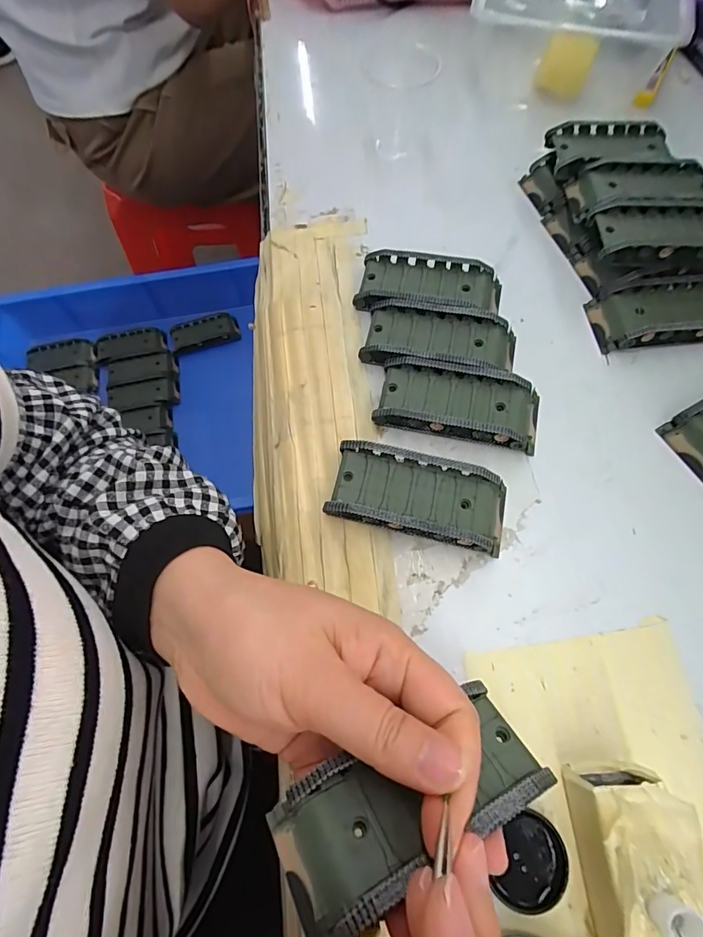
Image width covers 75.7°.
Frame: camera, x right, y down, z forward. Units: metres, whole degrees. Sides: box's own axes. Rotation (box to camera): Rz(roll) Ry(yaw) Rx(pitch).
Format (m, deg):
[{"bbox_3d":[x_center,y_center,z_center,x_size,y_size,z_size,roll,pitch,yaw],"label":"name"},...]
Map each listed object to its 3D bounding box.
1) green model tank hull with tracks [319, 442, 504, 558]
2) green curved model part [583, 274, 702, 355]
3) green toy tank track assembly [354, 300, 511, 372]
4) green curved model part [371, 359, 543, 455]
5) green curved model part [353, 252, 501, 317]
[{"bbox_3d":[0.038,0.017,0.252,0.094,0.024,0.045,12,68,7],"label":"green model tank hull with tracks"},{"bbox_3d":[0.211,-0.104,0.300,0.094,0.021,0.045,-6,67,-1],"label":"green curved model part"},{"bbox_3d":[0.059,-0.084,0.296,0.095,0.017,0.044,11,67,6],"label":"green toy tank track assembly"},{"bbox_3d":[0.066,-0.040,0.278,0.096,0.020,0.044,12,68,7],"label":"green curved model part"},{"bbox_3d":[0.054,-0.126,0.313,0.096,0.019,0.044,9,67,5],"label":"green curved model part"}]

